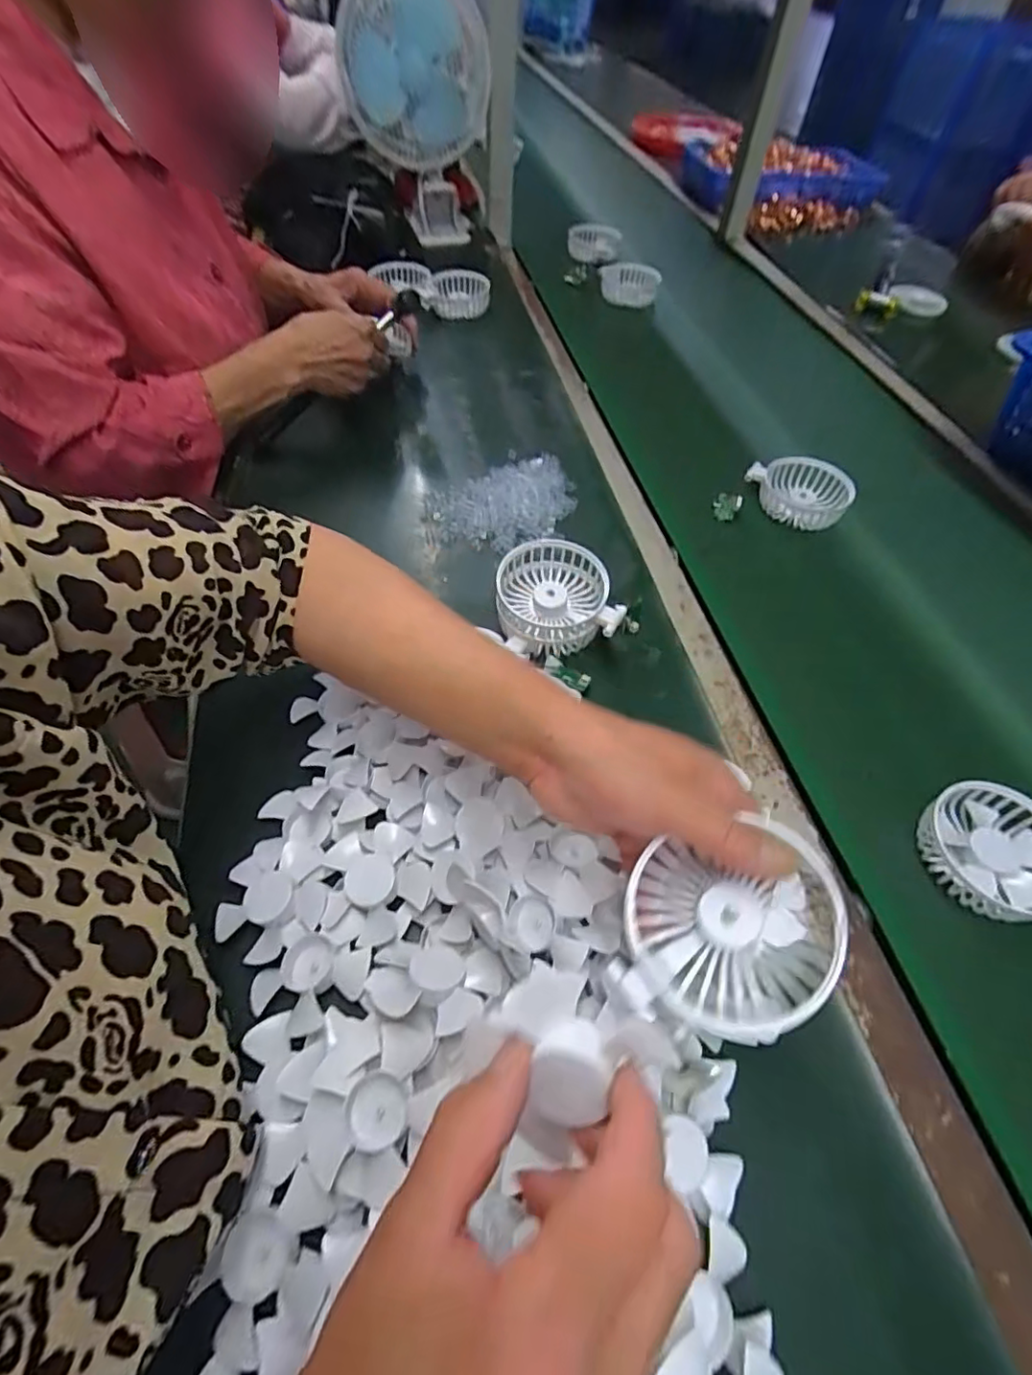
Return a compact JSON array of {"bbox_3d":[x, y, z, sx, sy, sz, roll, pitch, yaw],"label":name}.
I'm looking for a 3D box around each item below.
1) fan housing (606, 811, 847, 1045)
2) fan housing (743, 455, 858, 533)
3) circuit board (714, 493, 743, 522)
[{"bbox_3d":[0.097,0.108,0.272,0.090,0.042,0.094,10,70,17],"label":"fan housing"},{"bbox_3d":[0.306,-0.214,0.636,0.102,0.037,0.075,40,65,17],"label":"fan housing"},{"bbox_3d":[0.224,-0.190,0.625,0.027,0.028,0.008,25,32,34],"label":"circuit board"}]

